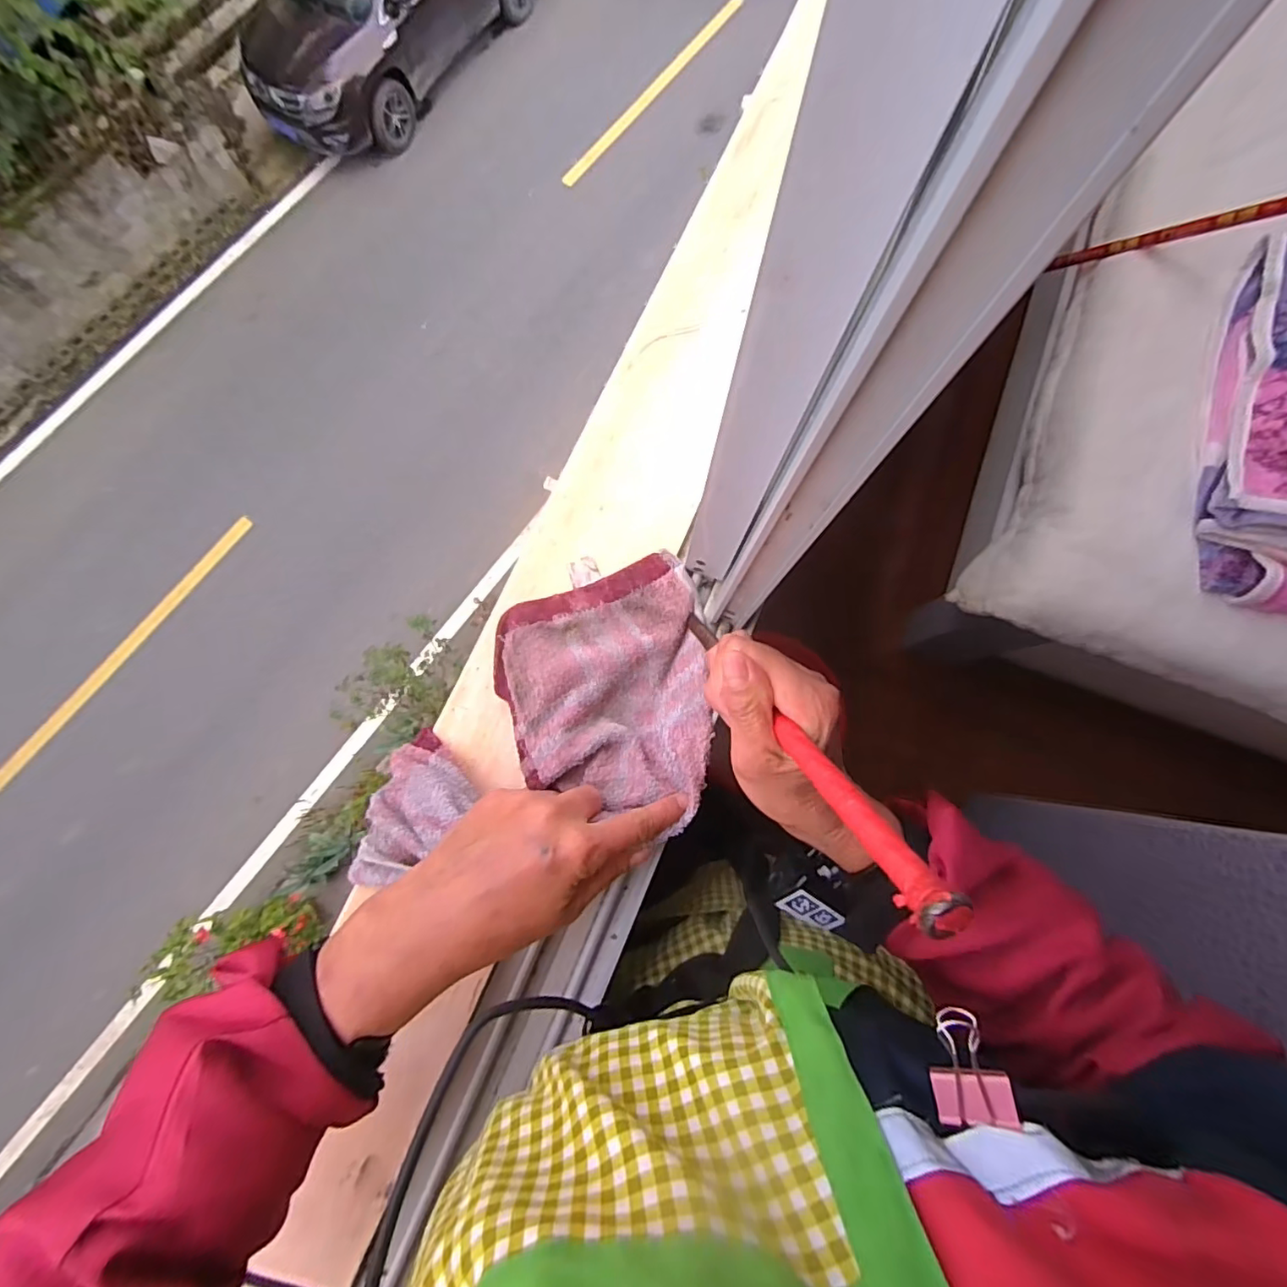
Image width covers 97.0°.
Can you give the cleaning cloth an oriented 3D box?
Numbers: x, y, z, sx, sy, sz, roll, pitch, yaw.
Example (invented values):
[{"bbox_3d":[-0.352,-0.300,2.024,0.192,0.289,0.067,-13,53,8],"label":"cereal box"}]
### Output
[{"bbox_3d":[-0.075,0.035,0.379,0.242,0.046,0.165,-8,81,-2],"label":"cleaning cloth"}]

